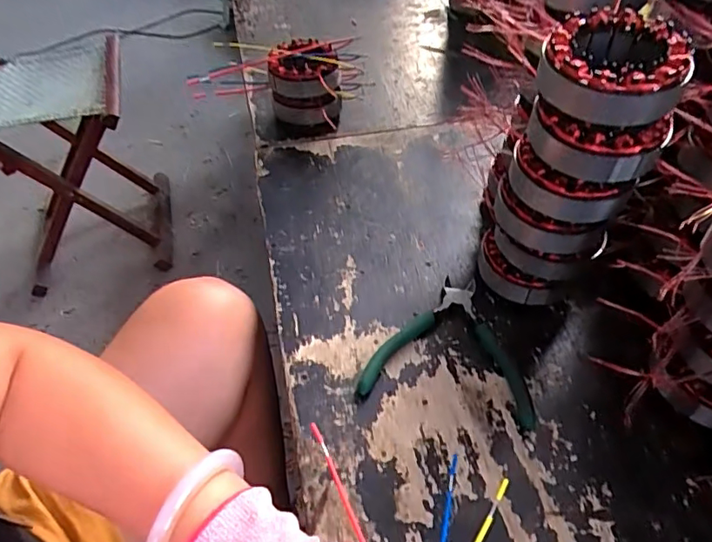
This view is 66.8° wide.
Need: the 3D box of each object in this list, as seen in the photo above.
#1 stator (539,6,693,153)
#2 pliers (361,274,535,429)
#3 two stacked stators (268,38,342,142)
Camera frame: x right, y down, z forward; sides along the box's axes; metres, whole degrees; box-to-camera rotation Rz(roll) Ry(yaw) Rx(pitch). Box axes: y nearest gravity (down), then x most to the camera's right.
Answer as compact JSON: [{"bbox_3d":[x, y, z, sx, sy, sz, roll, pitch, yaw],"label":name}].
[{"bbox_3d":[0.163,-0.124,0.349,0.082,0.052,0.084,10,48,11],"label":"stator"},{"bbox_3d":[0.084,0.056,0.457,0.135,0.012,0.136,9,48,11],"label":"pliers"},{"bbox_3d":[-0.065,-0.237,0.695,0.085,0.083,0.108,-9,47,-6],"label":"two stacked stators"}]

